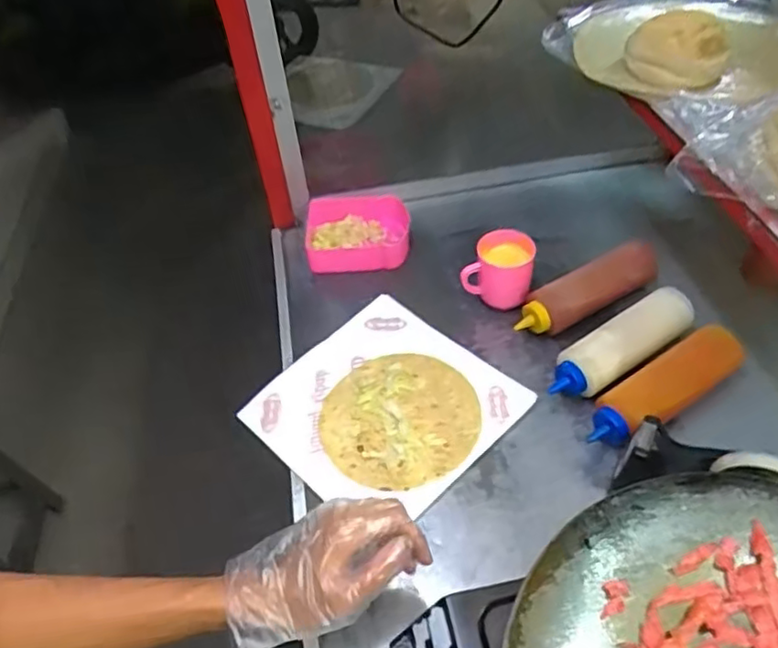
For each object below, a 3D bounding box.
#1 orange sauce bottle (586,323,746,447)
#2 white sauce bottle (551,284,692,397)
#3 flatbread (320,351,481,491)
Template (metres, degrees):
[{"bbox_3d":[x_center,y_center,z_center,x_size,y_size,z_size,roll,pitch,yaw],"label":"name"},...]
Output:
[{"bbox_3d":[0.307,0.068,0.695,0.212,0.056,0.060,-28,49,-19],"label":"orange sauce bottle"},{"bbox_3d":[0.270,0.027,0.737,0.190,0.060,0.058,-30,50,-20],"label":"white sauce bottle"},{"bbox_3d":[0.016,0.105,0.720,0.164,0.014,0.186,29,56,30],"label":"flatbread"}]

